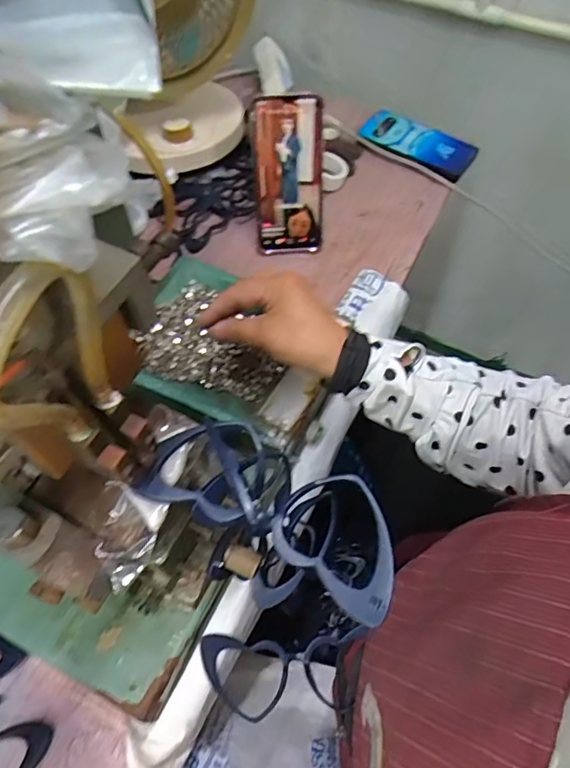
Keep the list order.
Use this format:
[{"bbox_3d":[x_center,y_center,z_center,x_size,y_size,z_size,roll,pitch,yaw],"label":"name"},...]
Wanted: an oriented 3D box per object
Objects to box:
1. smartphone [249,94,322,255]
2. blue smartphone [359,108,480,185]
[{"bbox_3d":[0.004,-0.229,0.577,0.076,0.164,0.016,-6,32,-6],"label":"smartphone"},{"bbox_3d":[0.185,-0.340,0.716,0.155,0.014,0.074,31,64,15],"label":"blue smartphone"}]

